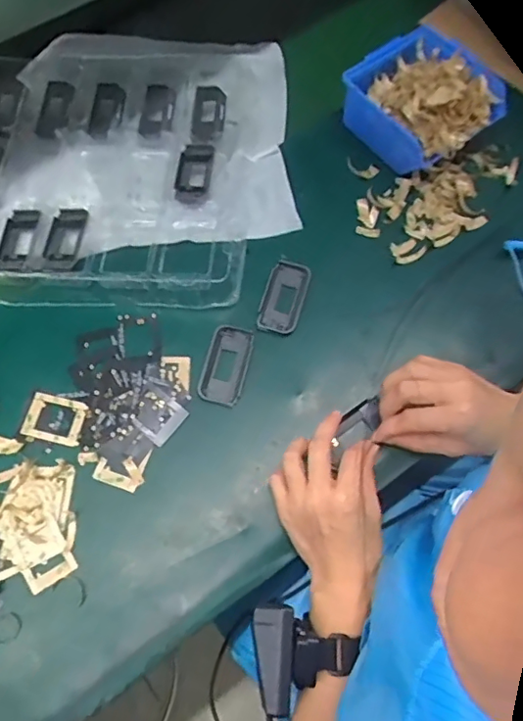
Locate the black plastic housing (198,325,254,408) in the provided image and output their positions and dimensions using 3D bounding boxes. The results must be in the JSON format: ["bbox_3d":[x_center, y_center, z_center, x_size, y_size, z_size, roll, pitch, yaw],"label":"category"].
[{"bbox_3d":[-0.034,0.002,0.515,0.040,0.008,0.077,11,67,6],"label":"black plastic housing"}]

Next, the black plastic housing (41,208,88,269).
[{"bbox_3d":[-0.204,-0.124,0.569,0.036,0.020,0.073,6,67,4],"label":"black plastic housing"}]

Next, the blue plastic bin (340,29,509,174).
[{"bbox_3d":[0.172,-0.279,0.592,0.139,0.073,0.135,-36,71,-14],"label":"blue plastic bin"}]

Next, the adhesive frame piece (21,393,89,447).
[{"bbox_3d":[-0.187,0.052,0.495,0.053,0.004,0.041,14,68,7],"label":"adhesive frame piece"}]

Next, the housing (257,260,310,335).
[{"bbox_3d":[0.023,-0.065,0.541,0.039,0.014,0.080,14,68,7],"label":"housing"}]

